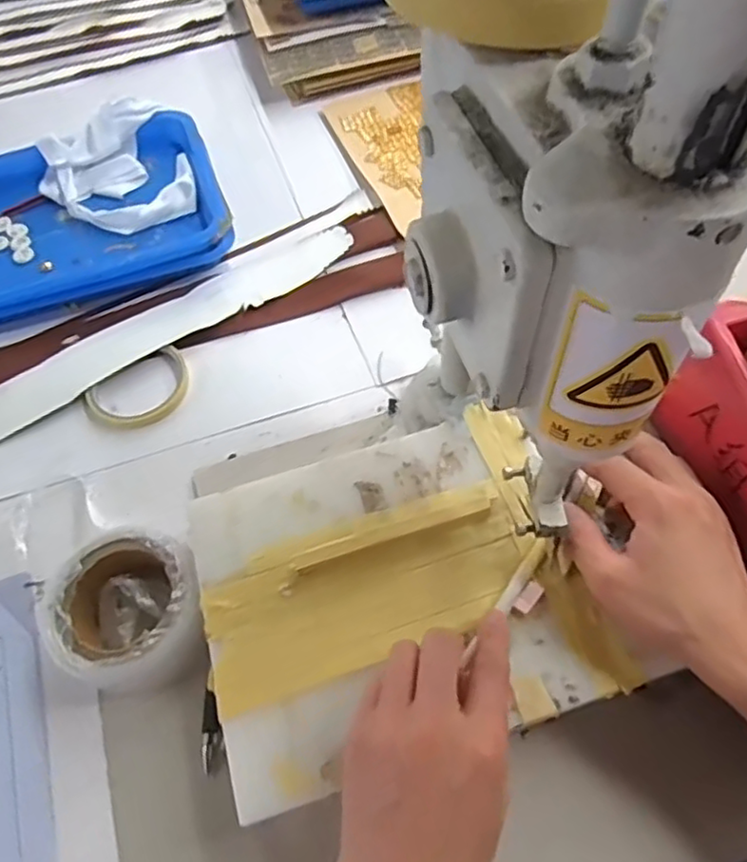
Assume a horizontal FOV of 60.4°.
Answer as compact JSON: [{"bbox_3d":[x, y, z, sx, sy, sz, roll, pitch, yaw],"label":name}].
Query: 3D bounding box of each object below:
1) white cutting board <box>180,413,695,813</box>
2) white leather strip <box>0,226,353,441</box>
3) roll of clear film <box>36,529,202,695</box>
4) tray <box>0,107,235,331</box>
[{"bbox_3d":[0.015,0.092,0.398,0.235,0.016,0.196,-16,60,-7],"label":"white cutting board"},{"bbox_3d":[-0.263,-0.054,0.569,0.554,0.014,0.062,-30,63,-14],"label":"white leather strip"},{"bbox_3d":[-0.162,0.126,0.438,0.102,0.047,0.113,-36,65,-17],"label":"roll of clear film"},{"bbox_3d":[-0.297,-0.215,0.646,0.283,0.041,0.207,-19,61,-8],"label":"tray"}]

